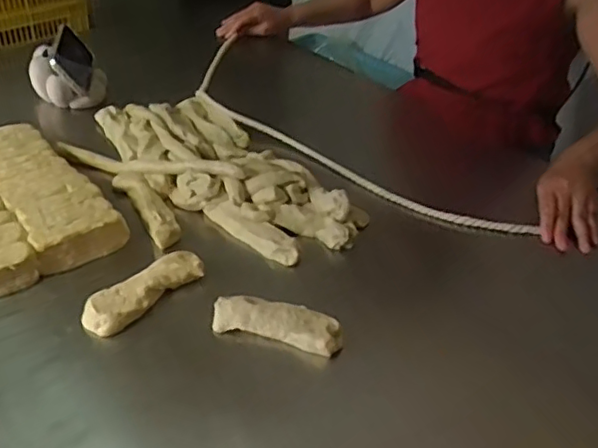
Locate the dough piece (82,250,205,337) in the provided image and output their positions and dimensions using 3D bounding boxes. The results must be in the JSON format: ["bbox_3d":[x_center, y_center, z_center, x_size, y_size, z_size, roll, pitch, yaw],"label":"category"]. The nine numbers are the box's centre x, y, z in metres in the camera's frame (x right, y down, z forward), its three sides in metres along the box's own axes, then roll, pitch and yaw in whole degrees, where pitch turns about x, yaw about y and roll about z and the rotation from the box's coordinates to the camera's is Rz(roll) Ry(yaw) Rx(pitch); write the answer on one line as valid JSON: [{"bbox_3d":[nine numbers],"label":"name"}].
[{"bbox_3d":[-0.169,0.074,0.663,0.048,0.025,0.139,31,47,30],"label":"dough piece"}]

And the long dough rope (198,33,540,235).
[{"bbox_3d":[0.013,-0.145,0.948,0.169,0.031,0.717,-26,48,-31],"label":"long dough rope"}]

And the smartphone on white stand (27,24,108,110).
[{"bbox_3d":[-0.383,-0.258,0.996,0.115,0.082,0.138,-12,42,-18],"label":"smartphone on white stand"}]

